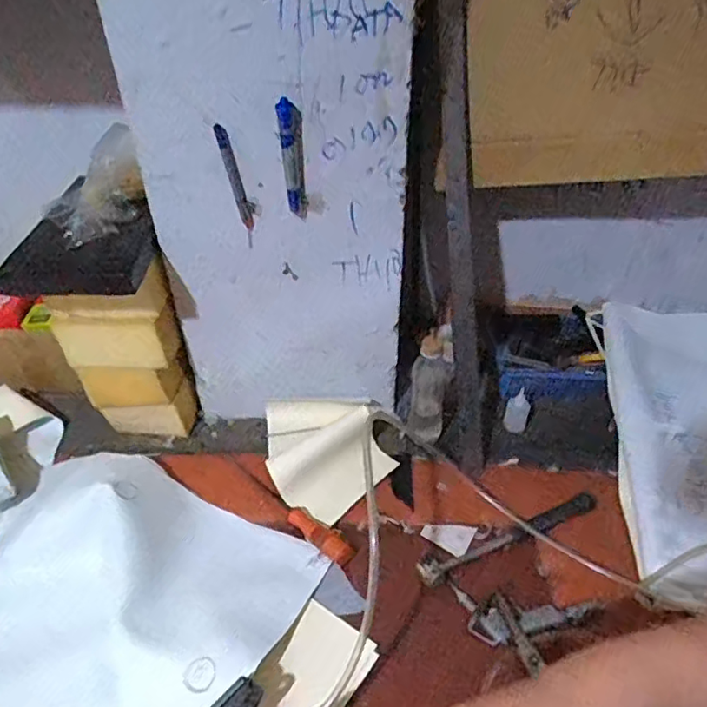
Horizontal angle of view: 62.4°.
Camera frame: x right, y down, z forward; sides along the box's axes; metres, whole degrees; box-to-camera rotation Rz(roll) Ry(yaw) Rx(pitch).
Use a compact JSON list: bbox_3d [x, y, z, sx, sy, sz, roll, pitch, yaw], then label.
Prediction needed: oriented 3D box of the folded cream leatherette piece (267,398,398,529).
[{"bbox_3d":[-0.035,0.145,0.898,0.189,0.075,0.202,-6,40,-7],"label":"folded cream leatherette piece"}]

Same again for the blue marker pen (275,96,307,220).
[{"bbox_3d":[-0.073,-0.230,0.697,0.024,0.141,0.015,7,40,8],"label":"blue marker pen"}]

